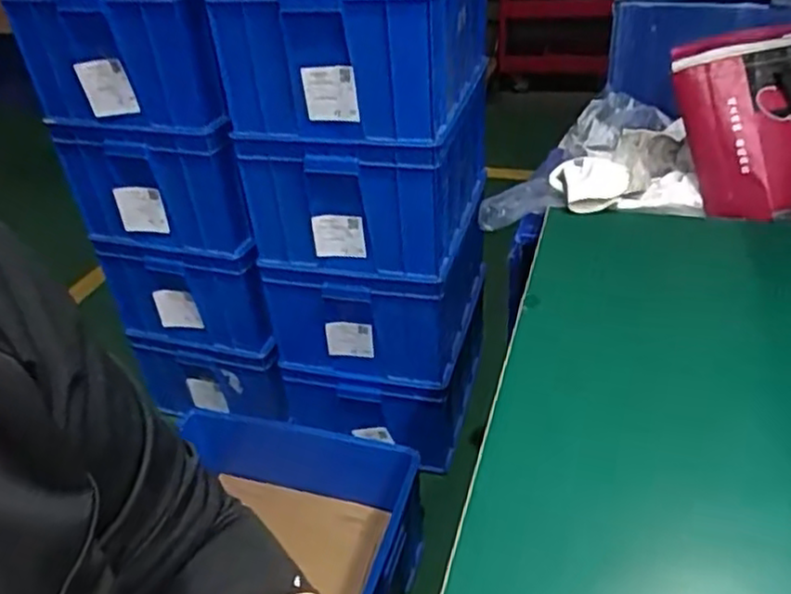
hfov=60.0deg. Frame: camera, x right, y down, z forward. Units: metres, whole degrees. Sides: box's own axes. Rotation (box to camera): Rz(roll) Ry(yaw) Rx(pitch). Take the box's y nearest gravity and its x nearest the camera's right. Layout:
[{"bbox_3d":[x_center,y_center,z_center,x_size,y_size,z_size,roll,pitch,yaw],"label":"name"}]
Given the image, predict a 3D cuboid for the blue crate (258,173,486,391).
[{"bbox_3d":[-0.027,-0.055,1.736,0.428,0.295,0.503,7,35,17],"label":"blue crate"}]

